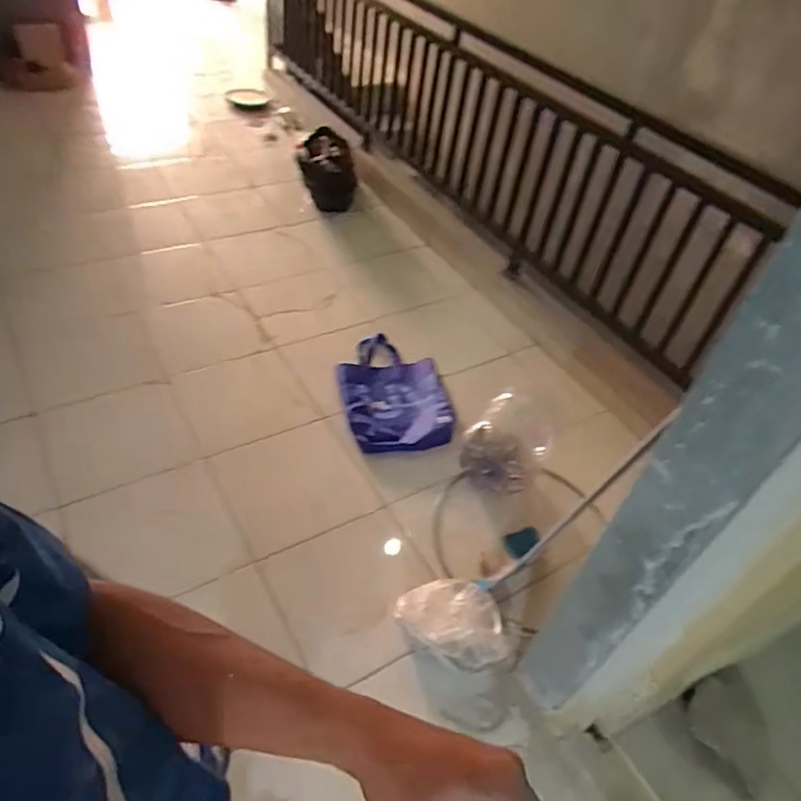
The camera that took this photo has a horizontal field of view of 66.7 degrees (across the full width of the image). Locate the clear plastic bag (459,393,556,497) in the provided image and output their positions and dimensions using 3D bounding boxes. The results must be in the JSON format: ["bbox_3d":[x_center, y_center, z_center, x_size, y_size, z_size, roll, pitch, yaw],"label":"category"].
[{"bbox_3d":[0.339,0.141,1.899,0.240,0.213,0.280,28,47,18],"label":"clear plastic bag"}]

